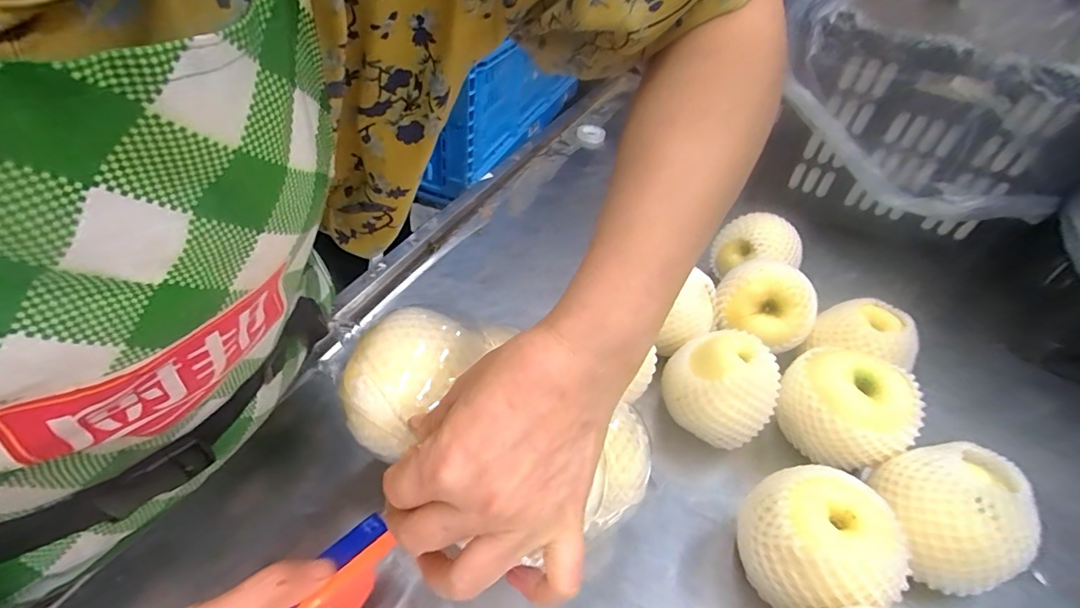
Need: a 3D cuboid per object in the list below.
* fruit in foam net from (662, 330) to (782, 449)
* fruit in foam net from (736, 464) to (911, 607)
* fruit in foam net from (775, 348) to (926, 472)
[{"bbox_3d":[0.158,0.072,0.421,0.079,0.075,0.087,-10,45,-19],"label":"fruit in foam net"},{"bbox_3d":[0.187,0.166,0.331,0.084,0.088,0.089,5,42,-3],"label":"fruit in foam net"},{"bbox_3d":[0.265,0.093,0.423,0.100,0.093,0.099,34,48,26],"label":"fruit in foam net"}]

